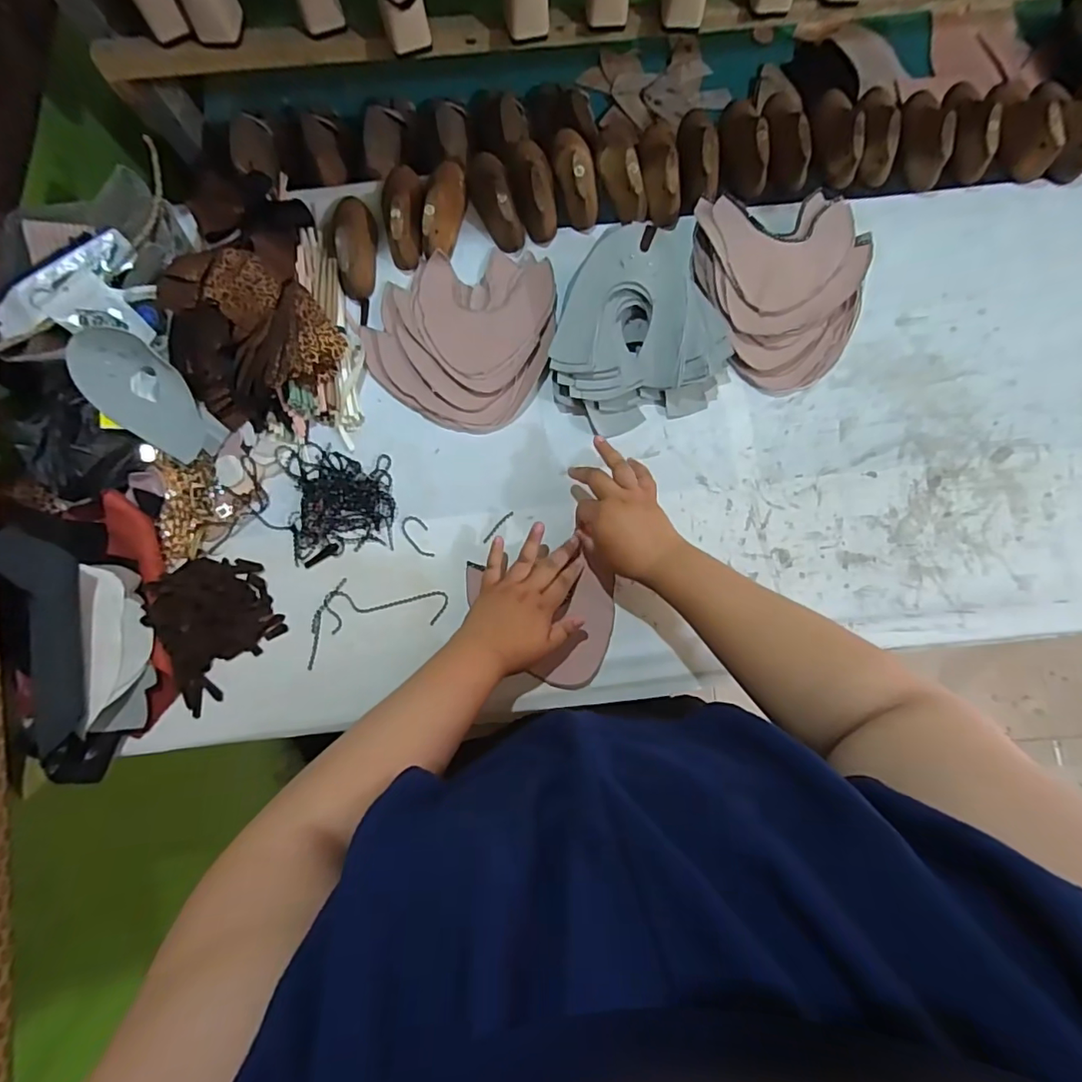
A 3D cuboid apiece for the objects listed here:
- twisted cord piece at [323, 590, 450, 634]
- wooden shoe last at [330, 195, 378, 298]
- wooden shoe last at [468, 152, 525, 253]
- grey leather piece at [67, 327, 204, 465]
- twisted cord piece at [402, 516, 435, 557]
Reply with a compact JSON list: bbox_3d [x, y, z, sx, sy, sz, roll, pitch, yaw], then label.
[{"bbox_3d":[-0.178,0.076,0.610,0.141,0.004,0.047,-6,81,0],"label":"twisted cord piece"},{"bbox_3d":[-0.238,-0.381,0.662,0.055,0.043,0.137,-10,81,0],"label":"wooden shoe last"},{"bbox_3d":[-0.061,-0.438,0.664,0.050,0.045,0.139,-17,81,-1],"label":"wooden shoe last"},{"bbox_3d":[-0.448,-0.165,0.598,0.164,0.012,0.081,46,67,-12],"label":"grey leather piece"},{"bbox_3d":[-0.144,-0.005,0.630,0.027,0.004,0.058,-34,82,-4],"label":"twisted cord piece"}]

